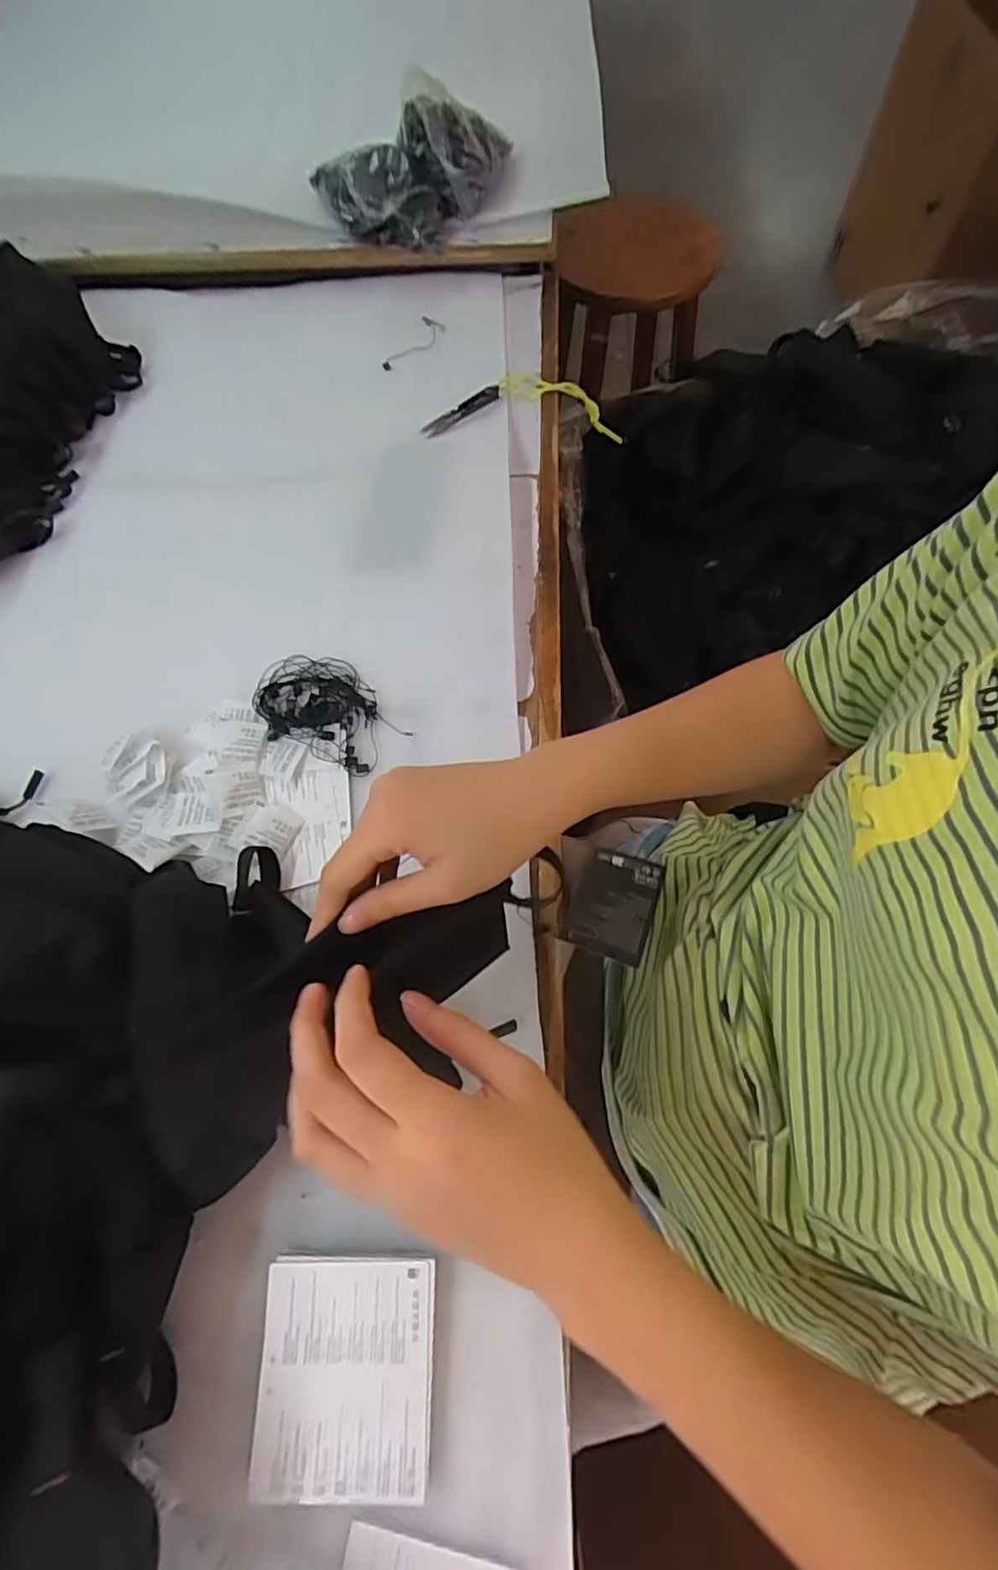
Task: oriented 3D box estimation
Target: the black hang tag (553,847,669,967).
[{"bbox_3d":[0.071,0.073,0.398,0.054,0.005,0.084,16,40,15],"label":"black hang tag"}]

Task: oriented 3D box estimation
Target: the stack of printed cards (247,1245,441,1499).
[{"bbox_3d":[-0.081,0.310,0.333,0.090,0.012,0.099,-1,65,3],"label":"stack of printed cards"}]

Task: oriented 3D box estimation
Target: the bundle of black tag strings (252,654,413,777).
[{"bbox_3d":[-0.142,-0.065,0.512,0.124,0.011,0.081,29,70,15],"label":"bundle of black tag strings"}]

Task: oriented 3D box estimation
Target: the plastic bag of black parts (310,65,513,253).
[{"bbox_3d":[-0.106,-0.673,0.680,0.218,0.103,0.126,-2,65,3],"label":"plastic bag of black parts"}]

